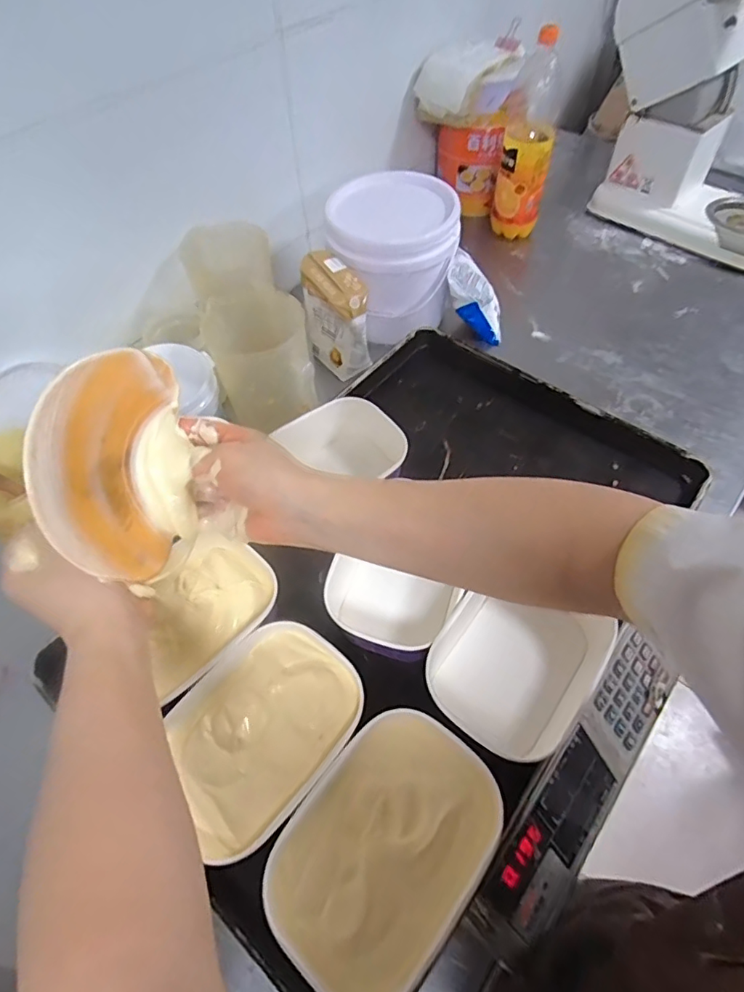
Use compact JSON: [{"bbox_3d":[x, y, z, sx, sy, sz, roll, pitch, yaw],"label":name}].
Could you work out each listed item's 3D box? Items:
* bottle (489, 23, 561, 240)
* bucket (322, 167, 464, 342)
[{"bbox_3d":[0.298,-0.670,1.021,0.103,0.324,0.126,11,57,9],"label":"bottle"},{"bbox_3d":[0.037,-0.405,0.903,0.198,0.189,0.182,-1,55,1],"label":"bucket"}]

